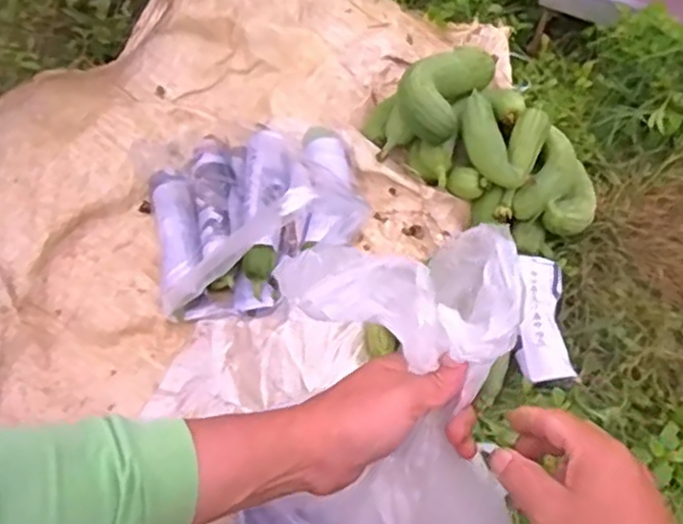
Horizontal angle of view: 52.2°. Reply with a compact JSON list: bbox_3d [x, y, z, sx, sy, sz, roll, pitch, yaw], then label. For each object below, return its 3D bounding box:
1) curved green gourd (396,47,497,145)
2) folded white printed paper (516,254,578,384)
[{"bbox_3d":[0.147,-0.257,1.030,0.100,0.067,0.179,24,60,18],"label":"curved green gourd"},{"bbox_3d":[0.264,0.066,0.917,0.068,0.027,0.191,1,56,4],"label":"folded white printed paper"}]

